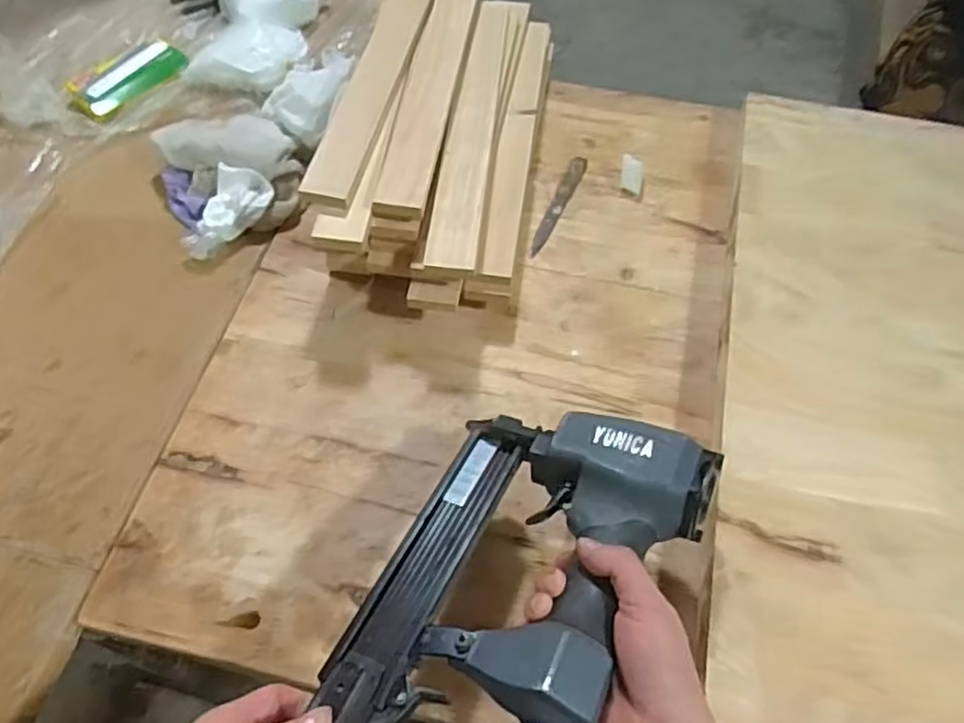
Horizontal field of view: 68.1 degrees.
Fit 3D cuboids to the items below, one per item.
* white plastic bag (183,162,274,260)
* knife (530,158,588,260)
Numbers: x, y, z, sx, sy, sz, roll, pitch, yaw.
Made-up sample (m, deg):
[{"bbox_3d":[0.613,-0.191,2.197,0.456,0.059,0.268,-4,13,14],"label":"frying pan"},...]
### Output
[{"bbox_3d":[-0.247,-0.142,0.684,0.054,0.022,0.098,28,78,18],"label":"white plastic bag"},{"bbox_3d":[0.077,-0.159,0.726,0.018,0.006,0.142,21,63,14],"label":"knife"}]

